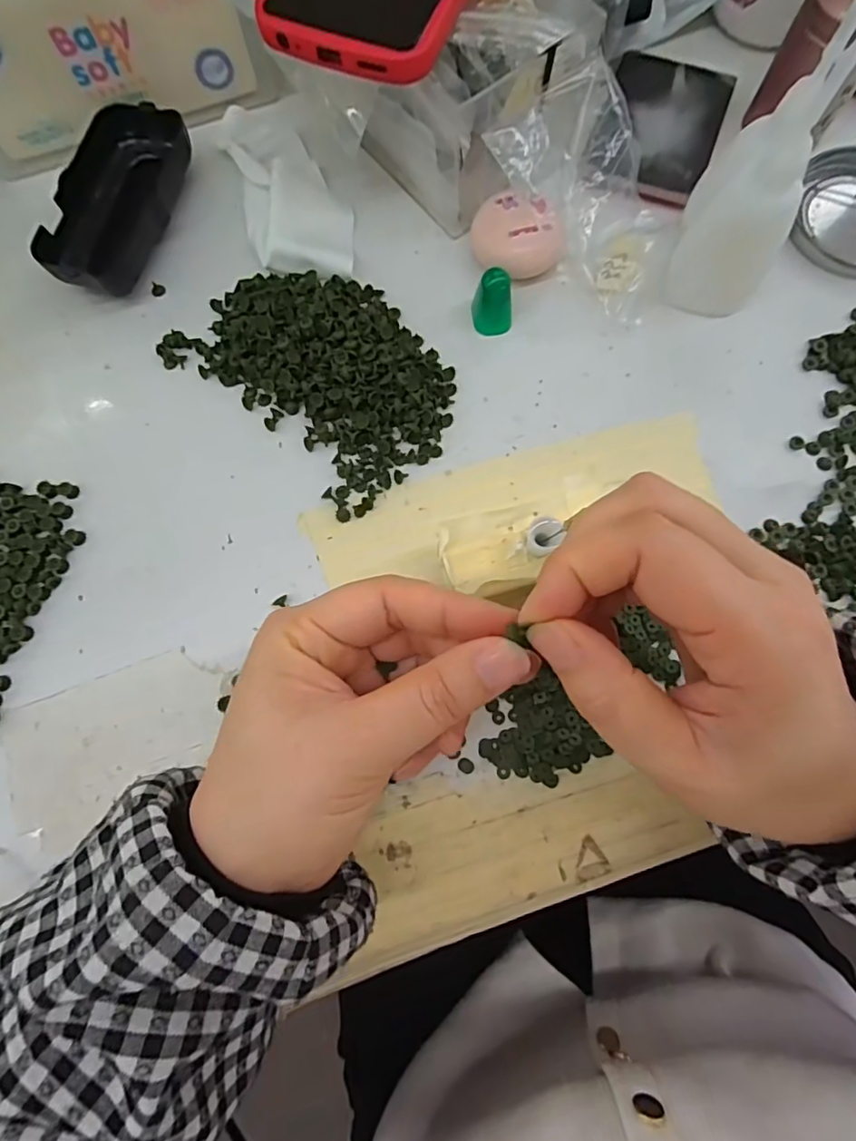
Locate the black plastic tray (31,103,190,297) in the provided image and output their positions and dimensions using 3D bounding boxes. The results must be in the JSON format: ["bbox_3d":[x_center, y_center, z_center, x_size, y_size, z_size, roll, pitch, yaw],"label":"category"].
[{"bbox_3d":[-0.169,-0.202,0.294,0.053,0.022,0.111,16,79,4],"label":"black plastic tray"}]

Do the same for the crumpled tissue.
[{"bbox_3d":[-0.079,-0.217,0.298,0.054,0.017,0.128,-19,79,-3],"label":"crumpled tissue"}]

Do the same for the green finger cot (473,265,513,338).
[{"bbox_3d":[0.034,-0.137,0.275,0.020,0.028,0.016,11,79,3],"label":"green finger cot"}]

